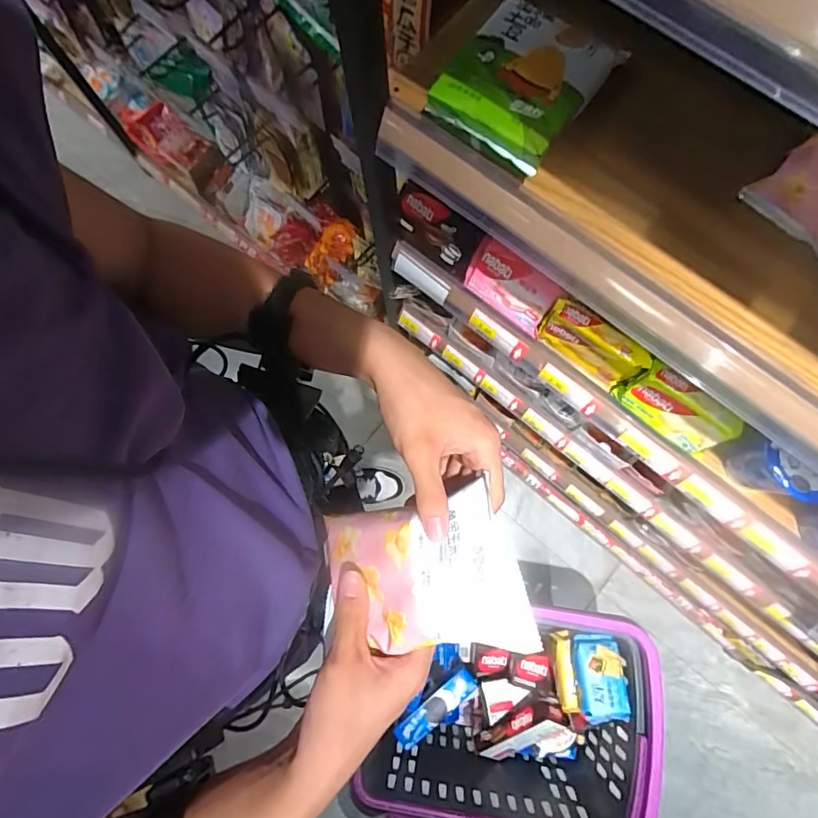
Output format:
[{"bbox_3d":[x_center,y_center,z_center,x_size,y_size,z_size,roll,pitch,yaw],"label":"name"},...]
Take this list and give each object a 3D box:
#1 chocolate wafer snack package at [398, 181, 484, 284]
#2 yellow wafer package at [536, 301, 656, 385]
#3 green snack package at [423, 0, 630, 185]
[{"bbox_3d":[0.039,-0.245,0.684,0.129,0.079,0.028,38,50,11],"label":"chocolate wafer snack package"},{"bbox_3d":[0.230,-0.083,0.629,0.130,0.081,0.030,37,82,8],"label":"yellow wafer package"},{"bbox_3d":[0.096,-0.283,0.439,0.117,0.048,0.122,35,81,8],"label":"green snack package"}]

